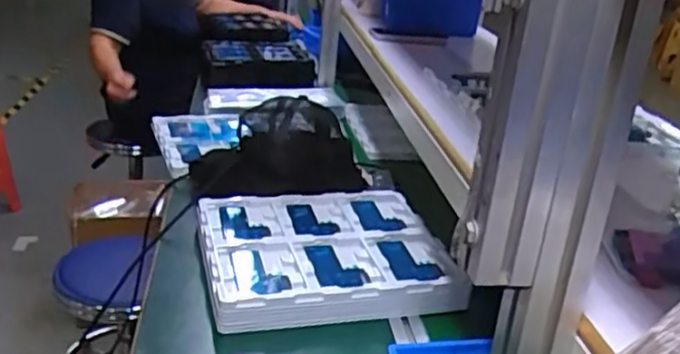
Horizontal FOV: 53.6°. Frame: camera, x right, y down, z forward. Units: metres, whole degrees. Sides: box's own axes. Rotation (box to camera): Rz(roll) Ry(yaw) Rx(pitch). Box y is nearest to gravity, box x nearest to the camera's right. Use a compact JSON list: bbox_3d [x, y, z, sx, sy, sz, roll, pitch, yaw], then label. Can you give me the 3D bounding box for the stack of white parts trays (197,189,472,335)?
[{"bbox_3d":[-0.028,0.103,0.952,0.328,0.041,0.299,-1,23,-17],"label":"stack of white parts trays"}]

